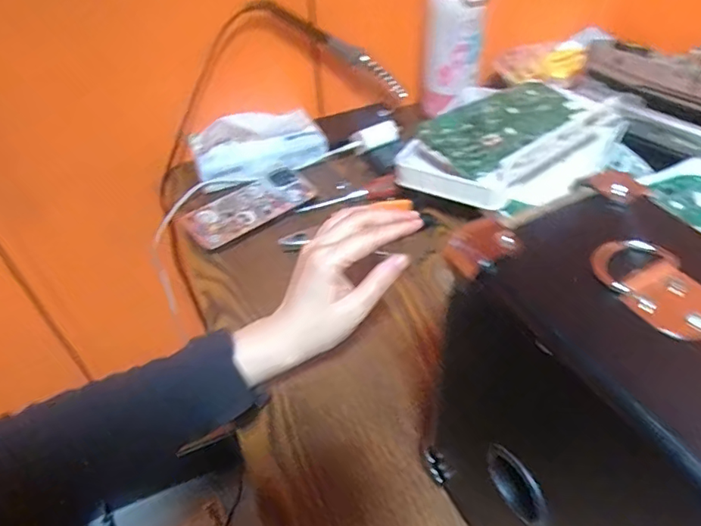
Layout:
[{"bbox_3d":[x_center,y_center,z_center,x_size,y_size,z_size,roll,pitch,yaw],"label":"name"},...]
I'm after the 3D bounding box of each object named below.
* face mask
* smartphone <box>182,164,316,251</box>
[{"bbox_3d":[-0.109,-0.142,0.622,0.155,0.073,0.040,-19,46,-16],"label":"face mask"},{"bbox_3d":[-0.114,-0.065,0.584,0.146,0.010,0.071,-30,59,-22],"label":"smartphone"}]

